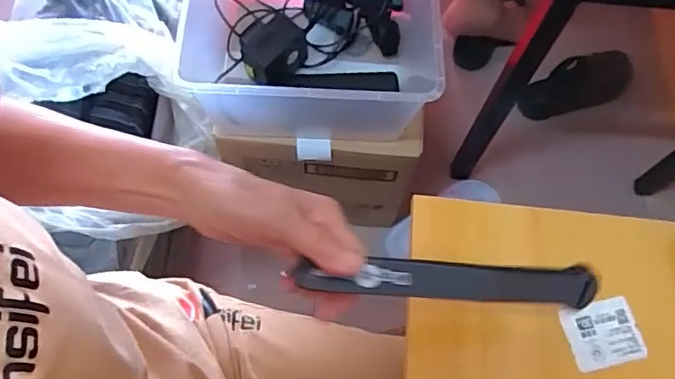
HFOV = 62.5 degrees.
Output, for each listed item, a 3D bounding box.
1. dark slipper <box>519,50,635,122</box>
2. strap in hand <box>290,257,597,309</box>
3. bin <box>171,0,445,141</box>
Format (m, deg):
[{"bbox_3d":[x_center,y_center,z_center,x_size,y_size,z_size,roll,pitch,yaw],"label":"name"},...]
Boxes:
[{"bbox_3d":[0.483,-0.212,1.134,0.249,0.073,0.102,-12,67,-7],"label":"dark slipper"},{"bbox_3d":[0.073,0.056,0.333,0.181,0.016,0.021,5,66,-13],"label":"strap in hand"},{"bbox_3d":[-0.040,-0.209,0.729,0.344,0.157,0.300,3,66,-1],"label":"bin"}]

